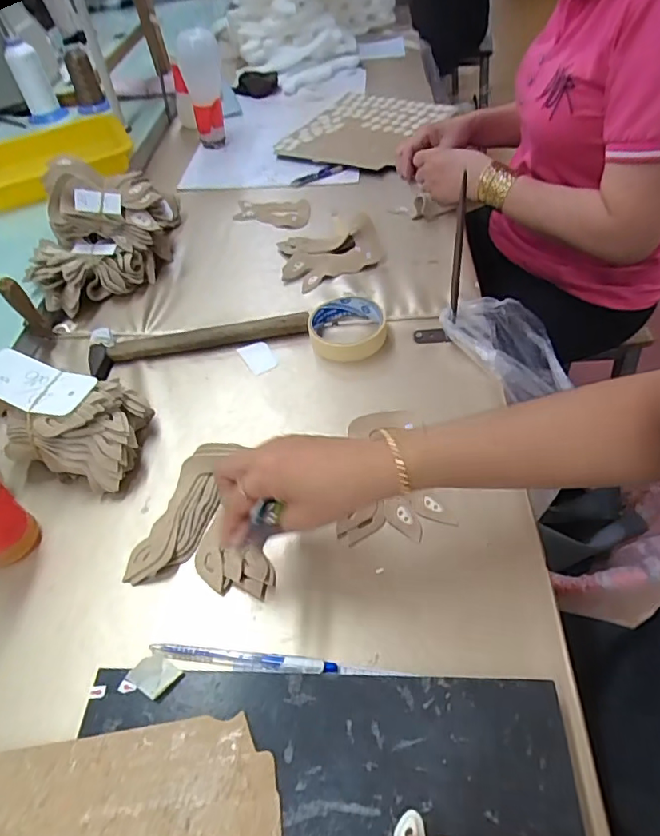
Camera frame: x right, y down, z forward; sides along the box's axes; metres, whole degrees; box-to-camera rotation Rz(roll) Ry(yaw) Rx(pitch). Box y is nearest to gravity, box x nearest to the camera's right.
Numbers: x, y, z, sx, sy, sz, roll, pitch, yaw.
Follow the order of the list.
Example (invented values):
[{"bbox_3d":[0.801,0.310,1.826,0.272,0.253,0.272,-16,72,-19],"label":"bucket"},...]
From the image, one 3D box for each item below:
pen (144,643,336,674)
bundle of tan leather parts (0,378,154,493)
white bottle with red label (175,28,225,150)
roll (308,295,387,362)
[{"bbox_3d":[-0.064,0.174,0.390,0.136,0.011,0.013,3,49,8],"label":"pen"},{"bbox_3d":[-0.238,0.005,0.514,0.124,0.070,0.099,11,51,15],"label":"bundle of tan leather parts"},{"bbox_3d":[-0.215,-0.569,0.939,0.064,0.192,0.082,-12,49,-5],"label":"white bottle with red label"},{"bbox_3d":[0.020,-0.104,0.611,0.086,0.024,0.095,-1,49,5],"label":"roll"}]

